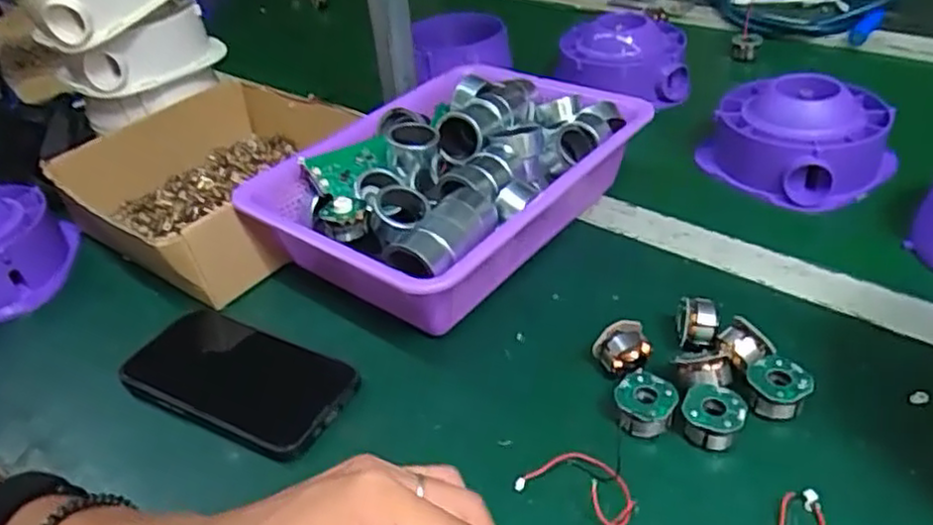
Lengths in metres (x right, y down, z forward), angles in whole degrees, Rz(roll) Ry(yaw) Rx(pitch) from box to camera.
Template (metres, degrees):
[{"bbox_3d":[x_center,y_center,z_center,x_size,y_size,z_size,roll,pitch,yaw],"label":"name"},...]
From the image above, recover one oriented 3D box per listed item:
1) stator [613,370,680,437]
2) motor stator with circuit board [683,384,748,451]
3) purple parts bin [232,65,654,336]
[{"bbox_3d":[0.100,0.079,0.392,0.032,0.023,0.029,7,37,16],"label":"stator"},{"bbox_3d":[0.134,0.085,0.383,0.030,0.023,0.028,16,41,26],"label":"motor stator with circuit board"},{"bbox_3d":[-0.013,-0.060,0.541,0.187,0.095,0.265,23,44,32],"label":"purple parts bin"}]

